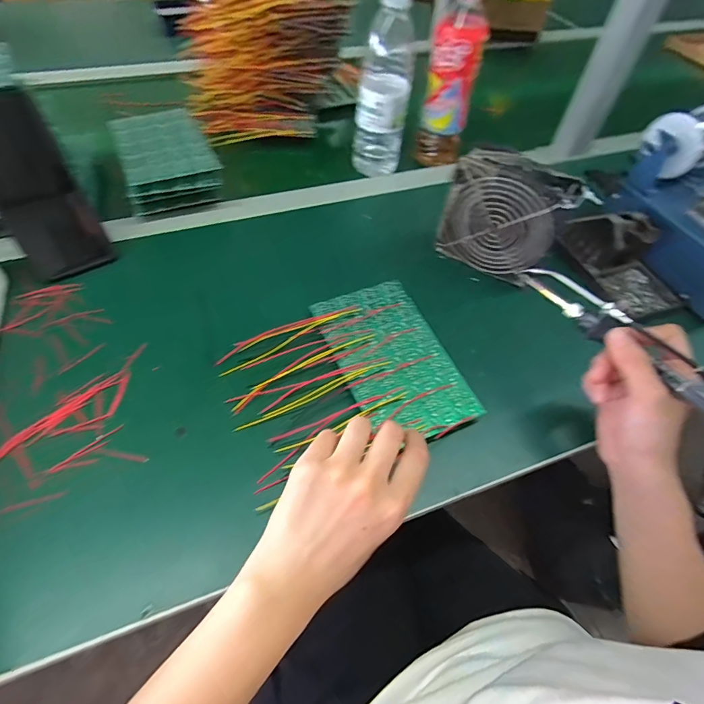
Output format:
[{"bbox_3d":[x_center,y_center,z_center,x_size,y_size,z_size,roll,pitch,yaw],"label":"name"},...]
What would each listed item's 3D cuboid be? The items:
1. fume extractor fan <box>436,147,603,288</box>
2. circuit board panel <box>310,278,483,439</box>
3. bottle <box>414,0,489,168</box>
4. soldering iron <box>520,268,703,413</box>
[{"bbox_3d":[0.165,-0.142,0.446,0.127,0.121,0.042,28,58,15],"label":"fume extractor fan"},{"bbox_3d":[0.038,0.003,0.397,0.104,0.007,0.171,-18,59,-16],"label":"circuit board panel"},{"bbox_3d":[0.133,-0.359,0.549,0.065,0.205,0.055,13,55,5],"label":"bottle"},{"bbox_3d":[0.220,-0.005,0.322,0.016,0.030,0.207,-30,64,-22],"label":"soldering iron"}]

